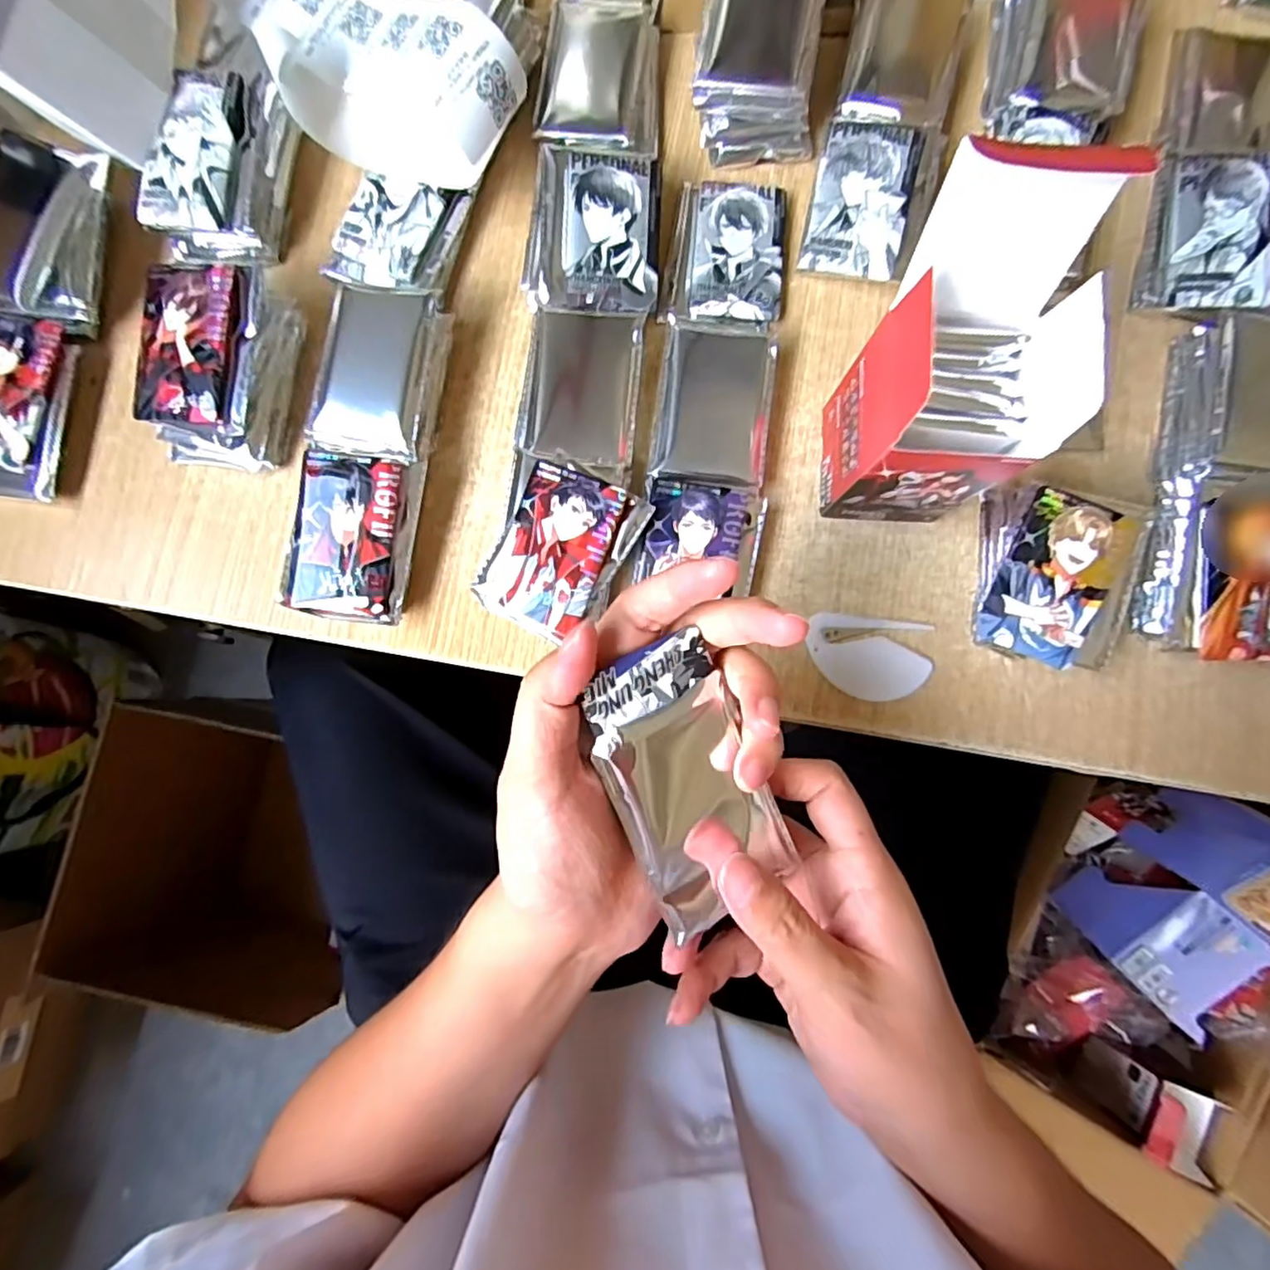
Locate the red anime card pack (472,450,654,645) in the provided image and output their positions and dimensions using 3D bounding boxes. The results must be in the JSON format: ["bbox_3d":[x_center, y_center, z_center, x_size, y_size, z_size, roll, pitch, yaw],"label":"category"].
[{"bbox_3d":[-0.042,-0.045,0.337,0.070,0.012,0.088,24,91,4],"label":"red anime card pack"}]

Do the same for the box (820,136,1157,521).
[{"bbox_3d":[0.142,-0.119,0.292,0.074,0.145,0.100,7,83,0],"label":"box"}]

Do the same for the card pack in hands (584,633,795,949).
[{"bbox_3d":[0.021,0.058,0.249,0.060,0.010,0.113,-26,106,-14],"label":"card pack in hands"}]

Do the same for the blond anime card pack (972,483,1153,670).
[{"bbox_3d":[0.222,-0.030,0.338,0.071,0.043,0.092,17,84,1],"label":"blond anime card pack"}]

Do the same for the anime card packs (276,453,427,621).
[{"bbox_3d":[-0.151,-0.052,0.341,0.064,0.029,0.086,9,83,0],"label":"anime card packs"}]

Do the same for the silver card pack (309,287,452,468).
[{"bbox_3d":[-0.141,-0.149,0.350,0.062,0.029,0.109,7,83,0],"label":"silver card pack"}]

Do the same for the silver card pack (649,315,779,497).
[{"bbox_3d":[0.045,-0.132,0.357,0.063,0.015,0.095,7,83,0],"label":"silver card pack"}]

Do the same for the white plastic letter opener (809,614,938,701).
[{"bbox_3d":[0.131,0.013,0.351,0.068,0.005,0.045,8,83,0],"label":"white plastic letter opener"}]

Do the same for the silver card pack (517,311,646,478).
[{"bbox_3d":[-0.031,-0.135,0.357,0.065,0.019,0.090,5,83,0],"label":"silver card pack"}]

